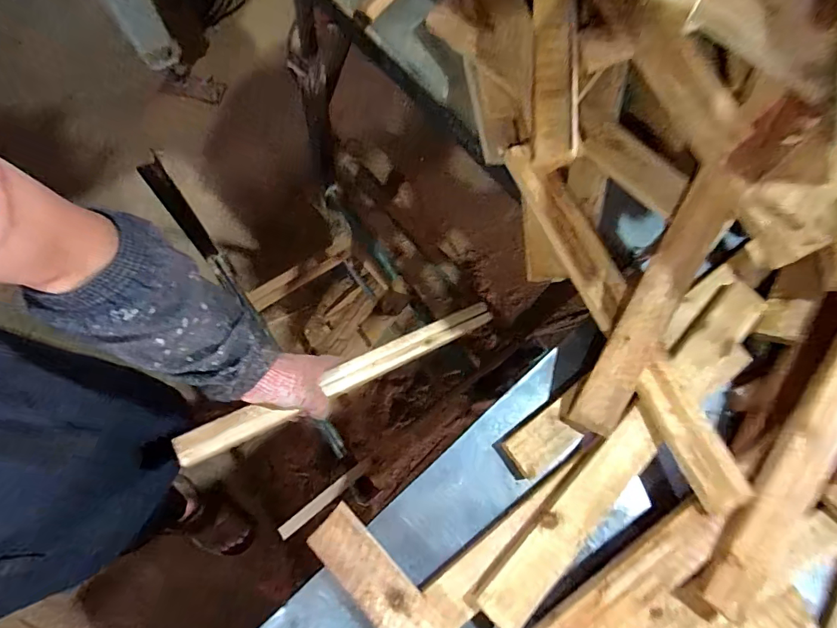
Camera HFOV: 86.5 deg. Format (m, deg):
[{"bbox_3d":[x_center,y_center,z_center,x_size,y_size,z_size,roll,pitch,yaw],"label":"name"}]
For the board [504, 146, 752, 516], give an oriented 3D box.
[{"bbox_3d":[0.238,-0.010,0.544,0.057,0.029,0.485,-20,74,-8],"label":"board"}]

